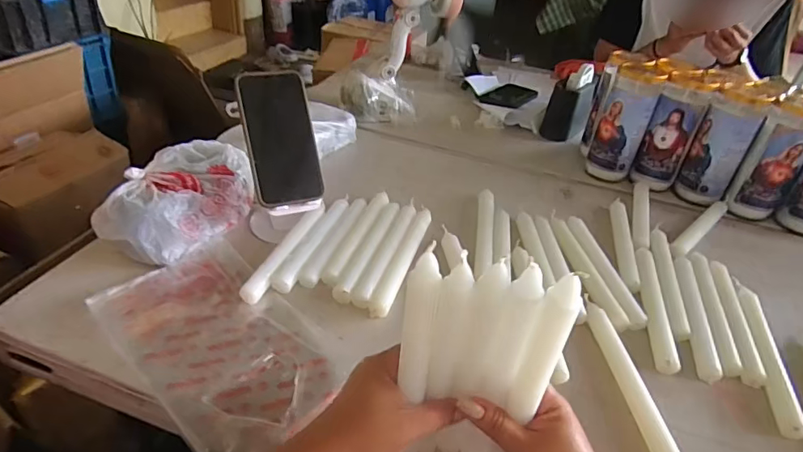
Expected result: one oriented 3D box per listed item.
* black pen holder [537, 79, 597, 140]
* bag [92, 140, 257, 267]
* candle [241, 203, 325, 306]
[{"bbox_3d":[0.321,-0.223,0.962,0.075,0.101,0.058,13,36,9],"label":"black pen holder"},{"bbox_3d":[-0.268,-0.030,0.601,0.106,0.078,0.174,15,37,12],"label":"bag"},{"bbox_3d":[-0.139,0.029,0.598,0.024,0.017,0.179,14,37,10],"label":"candle"}]

